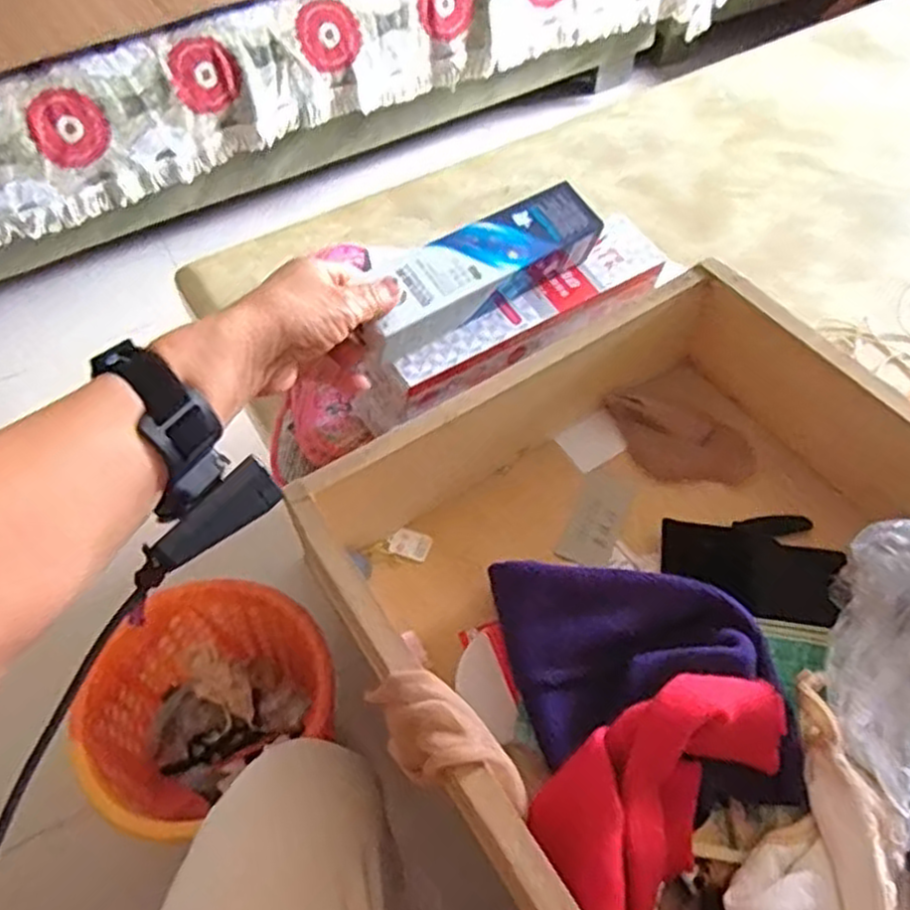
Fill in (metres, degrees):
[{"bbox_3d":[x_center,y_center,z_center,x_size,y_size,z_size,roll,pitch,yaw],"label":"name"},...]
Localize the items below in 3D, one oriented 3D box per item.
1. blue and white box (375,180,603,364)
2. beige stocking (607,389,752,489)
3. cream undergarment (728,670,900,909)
[{"bbox_3d":[0.020,-0.124,0.517,0.184,0.052,0.047,-34,59,-23],"label":"blue and white box"},{"bbox_3d":[0.167,-0.012,0.572,0.113,0.014,0.067,20,56,16],"label":"beige stocking"},{"bbox_3d":[0.185,0.186,0.371,0.065,0.039,0.139,23,57,18],"label":"cream undergarment"}]

